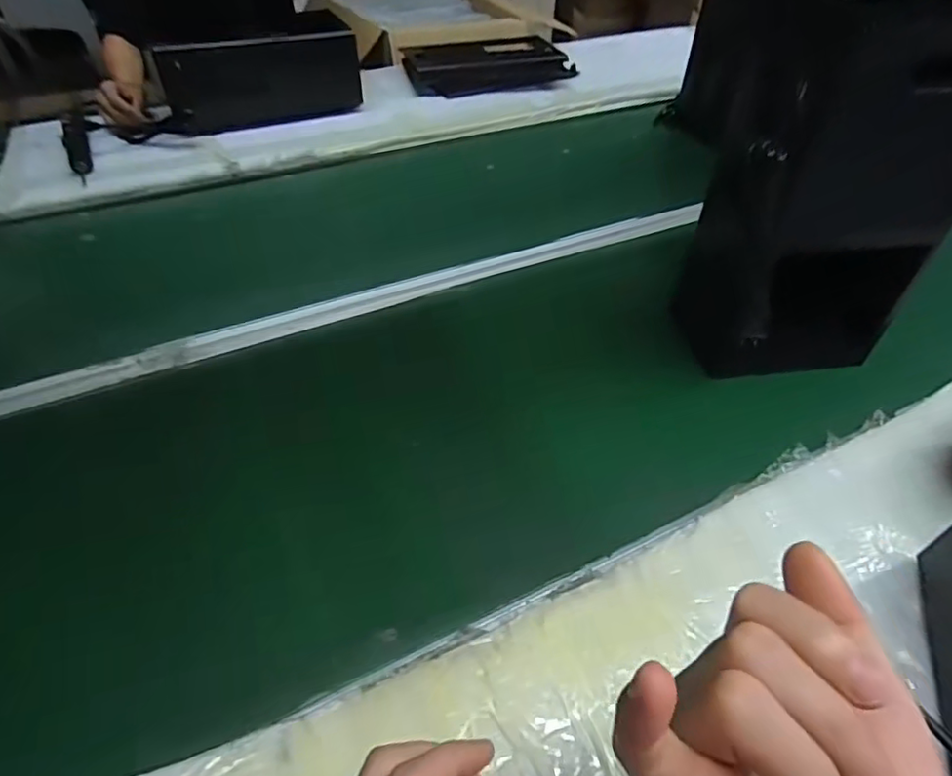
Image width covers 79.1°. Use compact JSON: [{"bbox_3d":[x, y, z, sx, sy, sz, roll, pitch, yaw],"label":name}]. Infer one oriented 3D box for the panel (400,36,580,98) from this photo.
[{"bbox_3d":[0.032,-0.741,1.317,0.373,0.069,0.147,-11,47,-12],"label":"panel"}]

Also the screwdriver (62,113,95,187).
[{"bbox_3d":[-0.675,-0.406,0.974,0.041,0.029,0.226,-21,49,-21],"label":"screwdriver"}]

